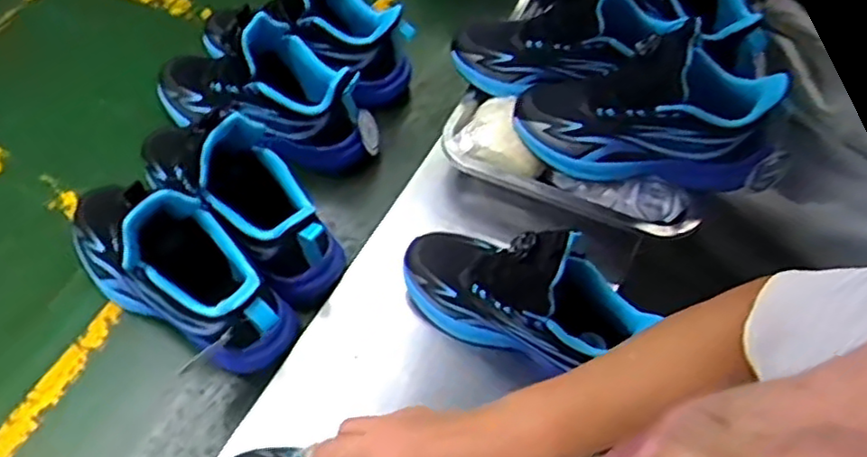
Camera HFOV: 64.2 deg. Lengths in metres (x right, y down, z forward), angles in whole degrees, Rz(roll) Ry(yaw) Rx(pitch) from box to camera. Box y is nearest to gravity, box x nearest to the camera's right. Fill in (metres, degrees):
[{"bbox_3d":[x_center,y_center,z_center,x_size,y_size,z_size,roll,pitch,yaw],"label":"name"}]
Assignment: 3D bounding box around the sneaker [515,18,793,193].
[{"bbox_3d":[0.208,-0.118,0.640,0.248,0.132,0.096,3,57,0],"label":"sneaker"}]

